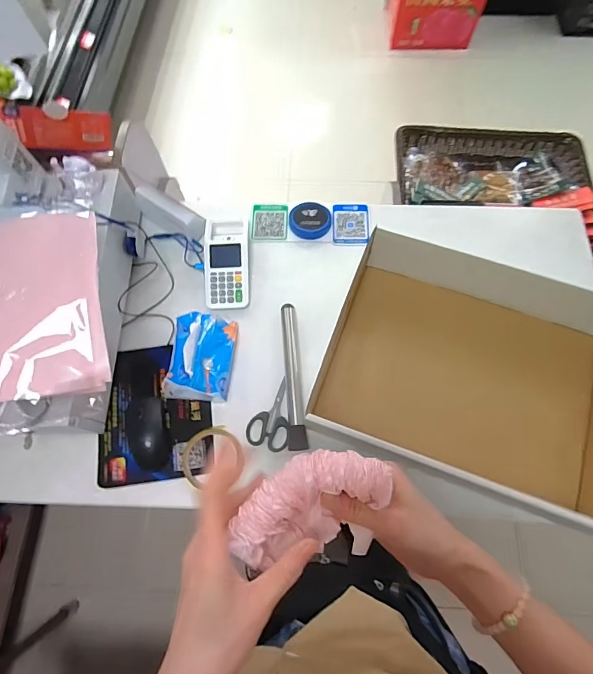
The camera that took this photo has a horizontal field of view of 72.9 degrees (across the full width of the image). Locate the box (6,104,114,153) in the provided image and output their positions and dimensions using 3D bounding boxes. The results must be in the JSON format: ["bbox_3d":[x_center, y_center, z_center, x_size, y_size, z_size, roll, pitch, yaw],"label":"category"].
[{"bbox_3d":[-0.353,-0.312,0.611,0.137,0.059,0.024,-16,68,-35],"label":"box"}]

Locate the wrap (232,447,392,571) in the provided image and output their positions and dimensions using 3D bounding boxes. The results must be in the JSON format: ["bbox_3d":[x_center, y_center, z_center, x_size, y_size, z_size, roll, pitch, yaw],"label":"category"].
[{"bbox_3d":[0.015,0.134,0.321,0.118,0.054,0.078,-5,70,-1],"label":"wrap"}]

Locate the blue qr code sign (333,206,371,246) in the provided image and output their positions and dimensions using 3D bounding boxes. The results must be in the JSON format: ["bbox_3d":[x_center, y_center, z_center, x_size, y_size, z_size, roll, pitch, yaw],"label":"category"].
[{"bbox_3d":[0.103,-0.211,0.755,0.068,0.010,0.090,2,74,0],"label":"blue qr code sign"}]

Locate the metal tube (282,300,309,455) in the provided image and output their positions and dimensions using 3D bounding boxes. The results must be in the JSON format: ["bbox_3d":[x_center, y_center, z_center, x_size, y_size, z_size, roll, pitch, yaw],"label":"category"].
[{"bbox_3d":[-0.005,0.060,0.651,0.028,0.021,0.237,-4,70,-1],"label":"metal tube"}]

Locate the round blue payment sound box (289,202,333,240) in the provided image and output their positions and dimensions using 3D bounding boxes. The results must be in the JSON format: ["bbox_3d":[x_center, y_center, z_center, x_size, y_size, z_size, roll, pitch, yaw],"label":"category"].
[{"bbox_3d":[0.026,-0.217,0.746,0.076,0.022,0.067,2,70,2],"label":"round blue payment sound box"}]

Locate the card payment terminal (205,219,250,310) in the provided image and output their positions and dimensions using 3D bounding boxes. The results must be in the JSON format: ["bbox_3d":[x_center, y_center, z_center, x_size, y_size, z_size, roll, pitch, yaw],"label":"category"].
[{"bbox_3d":[-0.122,-0.136,0.708,0.077,0.041,0.174,-2,70,0],"label":"card payment terminal"}]

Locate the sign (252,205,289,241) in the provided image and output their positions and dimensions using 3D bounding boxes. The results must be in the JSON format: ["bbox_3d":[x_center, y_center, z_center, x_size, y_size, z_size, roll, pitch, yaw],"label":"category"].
[{"bbox_3d":[-0.050,-0.218,0.762,0.067,0.007,0.081,-1,70,1],"label":"sign"}]

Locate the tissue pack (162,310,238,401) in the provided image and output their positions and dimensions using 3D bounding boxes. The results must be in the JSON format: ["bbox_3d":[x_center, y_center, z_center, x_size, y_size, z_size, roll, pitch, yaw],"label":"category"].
[{"bbox_3d":[-0.153,0.026,0.624,0.099,0.079,0.131,6,71,3],"label":"tissue pack"}]

